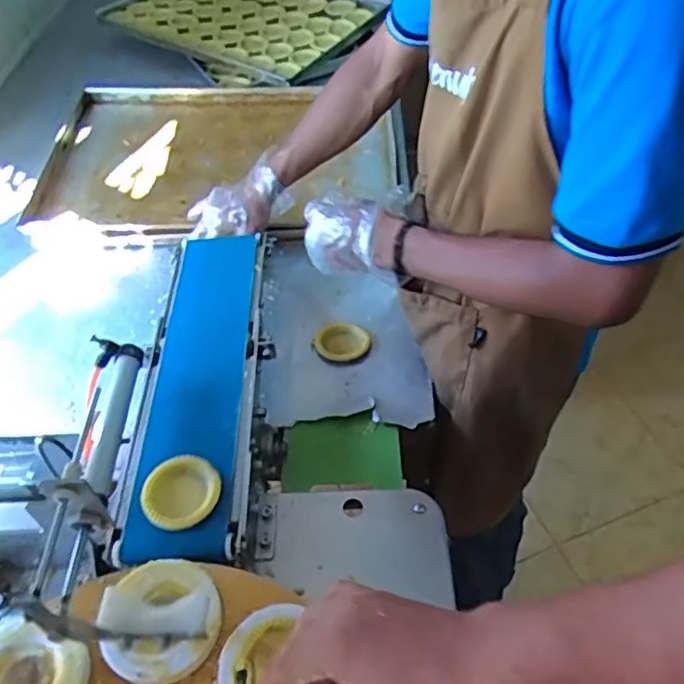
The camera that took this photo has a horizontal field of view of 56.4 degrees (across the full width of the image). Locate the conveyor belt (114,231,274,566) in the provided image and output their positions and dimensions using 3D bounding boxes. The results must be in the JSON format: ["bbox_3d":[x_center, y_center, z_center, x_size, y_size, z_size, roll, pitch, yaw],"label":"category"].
[{"bbox_3d":[-0.155,0.042,0.769,0.134,0.086,0.479,-2,48,0],"label":"conveyor belt"}]

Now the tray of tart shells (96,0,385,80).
[{"bbox_3d":[-0.234,-0.753,1.468,0.584,0.049,0.337,22,53,20],"label":"tray of tart shells"}]

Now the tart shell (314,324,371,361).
[{"bbox_3d":[0.000,-0.001,0.877,0.070,0.011,0.067,-1,48,1],"label":"tart shell"}]

